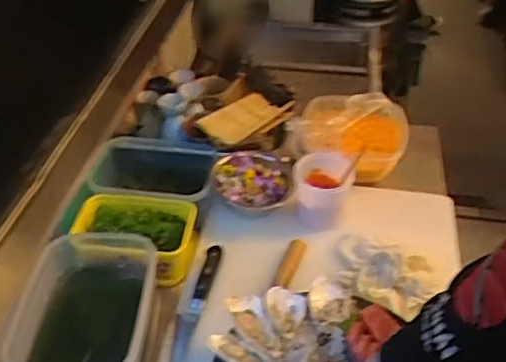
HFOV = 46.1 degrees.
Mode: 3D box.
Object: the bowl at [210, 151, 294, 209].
[{"bbox_3d":[-0.001,0.001,0.947,0.125,0.041,0.122,2,40,2],"label":"bowl"}]

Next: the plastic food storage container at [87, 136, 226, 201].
[{"bbox_3d":[-0.167,0.002,0.976,0.203,0.072,0.146,0,40,0],"label":"plastic food storage container"}]

